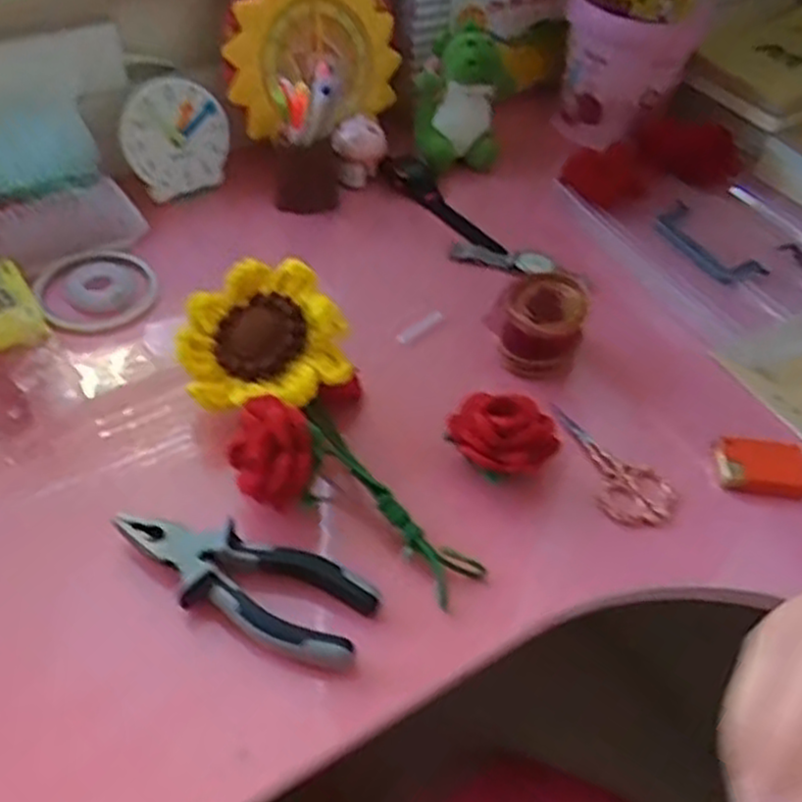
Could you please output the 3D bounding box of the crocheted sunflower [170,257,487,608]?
[{"bbox_3d":[-0.046,0.012,0.482,0.108,0.057,0.259,-32,72,-31],"label":"crocheted sunflower"}]

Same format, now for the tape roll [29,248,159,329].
[{"bbox_3d":[-0.232,-0.084,0.600,0.086,0.023,0.086,3,47,-3],"label":"tape roll"}]

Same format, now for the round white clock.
[{"bbox_3d":[-0.191,-0.222,0.667,0.091,0.093,0.025,-20,52,-23],"label":"round white clock"}]

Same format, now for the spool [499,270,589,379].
[{"bbox_3d":[0.100,-0.056,0.567,0.061,0.050,0.071,18,48,10],"label":"spool"}]

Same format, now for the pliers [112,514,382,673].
[{"bbox_3d":[-0.091,0.098,0.432,0.150,0.018,0.057,18,48,11],"label":"pliers"}]

